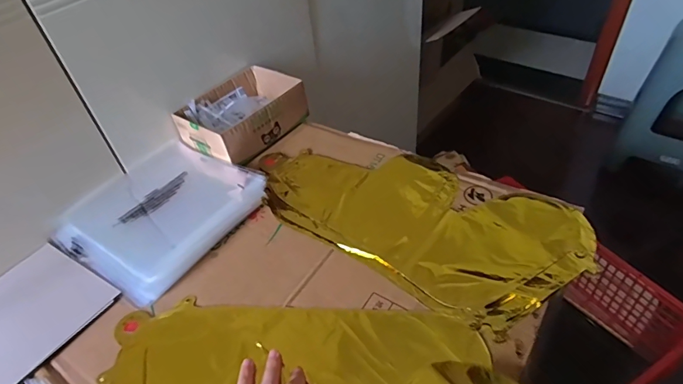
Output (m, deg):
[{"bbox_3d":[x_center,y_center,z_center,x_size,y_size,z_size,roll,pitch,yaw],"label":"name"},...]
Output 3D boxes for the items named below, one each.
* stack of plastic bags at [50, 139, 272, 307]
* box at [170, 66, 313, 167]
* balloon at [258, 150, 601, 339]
[{"bbox_3d":[-0.255,0.022,0.605,0.227,0.019,0.228,22,51,27],"label":"stack of plastic bags"},{"bbox_3d":[-0.165,-0.130,0.715,0.144,0.067,0.191,26,53,30],"label":"box"},{"bbox_3d":[0.086,0.022,0.577,0.429,0.015,0.208,25,53,28],"label":"balloon"}]

